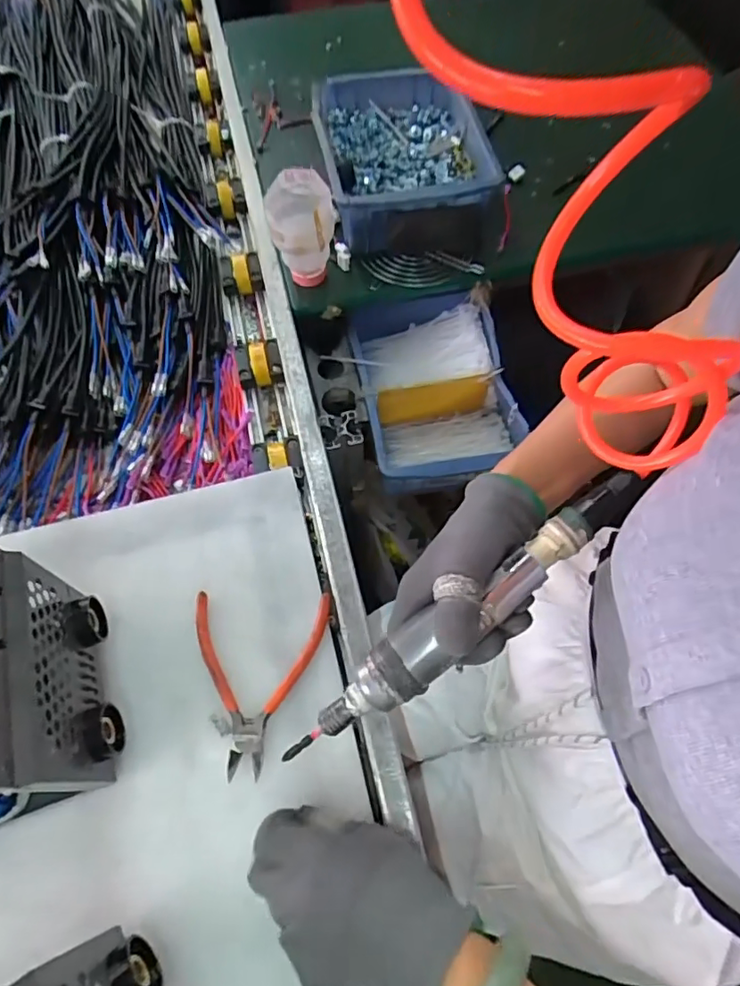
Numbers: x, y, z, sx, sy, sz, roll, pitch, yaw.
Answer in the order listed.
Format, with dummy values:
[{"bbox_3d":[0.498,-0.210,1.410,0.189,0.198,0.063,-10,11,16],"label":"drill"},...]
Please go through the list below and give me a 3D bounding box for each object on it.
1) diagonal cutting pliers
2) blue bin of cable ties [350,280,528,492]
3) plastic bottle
[{"bbox_3d":[-0.094,0.149,0.457,0.111,0.013,0.138,2,62,2],"label":"diagonal cutting pliers"},{"bbox_3d":[0.075,-0.108,0.658,0.166,0.071,0.220,-10,63,-4],"label":"blue bin of cable ties"},{"bbox_3d":[-0.070,-0.269,0.598,0.068,0.104,0.060,-8,62,-3],"label":"plastic bottle"}]

